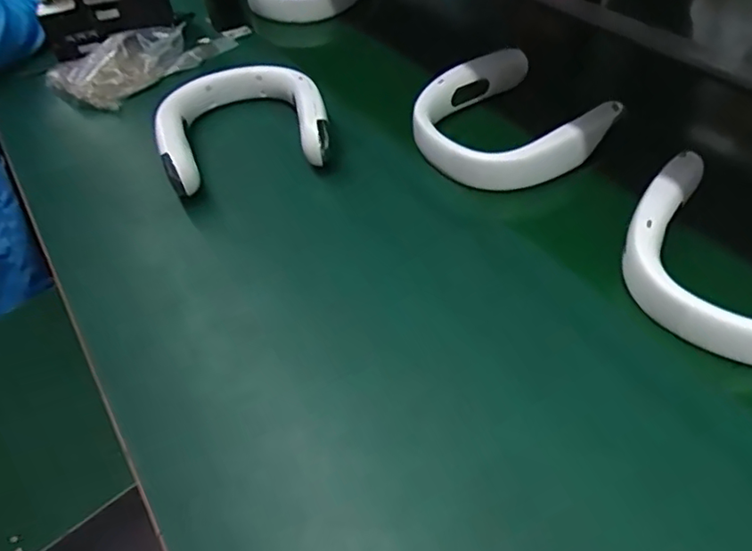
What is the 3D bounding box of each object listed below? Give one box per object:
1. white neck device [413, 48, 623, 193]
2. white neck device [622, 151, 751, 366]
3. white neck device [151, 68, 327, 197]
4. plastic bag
[{"bbox_3d":[0.140,-0.175,0.652,0.197,0.048,0.185,-28,51,-17],"label":"white neck device"},{"bbox_3d":[0.317,-0.016,0.489,0.191,0.048,0.190,24,55,25],"label":"white neck device"},{"bbox_3d":[-0.154,-0.182,0.657,0.181,0.046,0.178,-18,49,-9],"label":"white neck device"},{"bbox_3d":[-0.349,-0.291,0.774,0.127,0.044,0.156,19,53,22],"label":"plastic bag"}]

